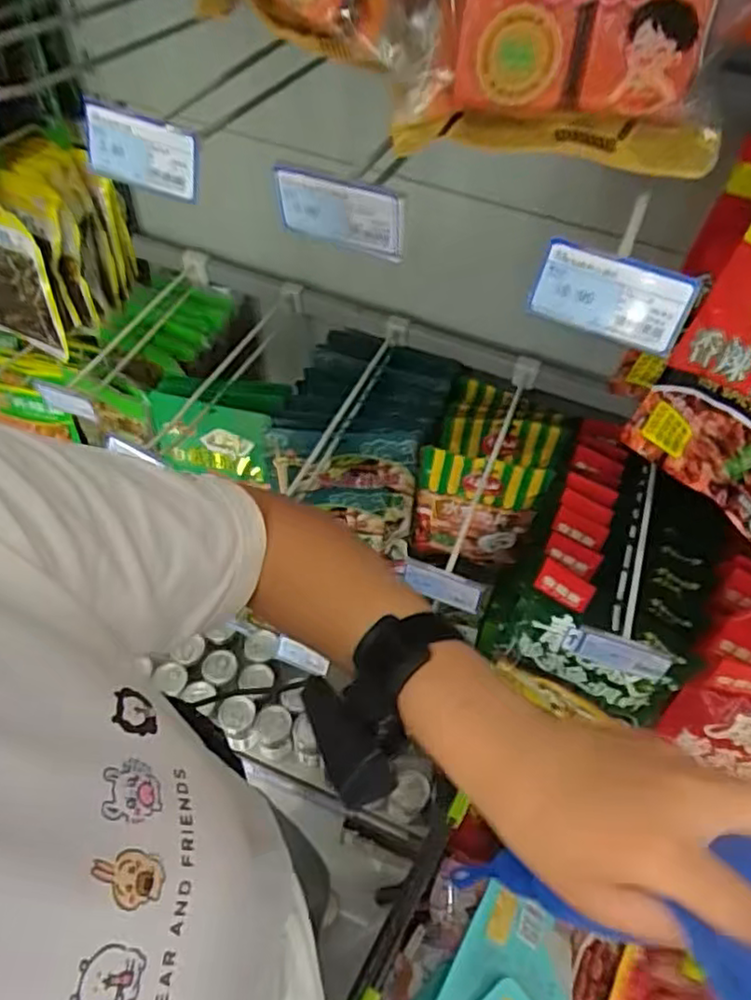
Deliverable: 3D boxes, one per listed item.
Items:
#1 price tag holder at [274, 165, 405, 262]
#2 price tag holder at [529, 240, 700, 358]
[{"bbox_3d":[-0.022,-0.172,0.398,0.083,0.046,0.010,24,56,14],"label":"price tag holder"},{"bbox_3d":[0.127,-0.110,0.358,0.081,0.042,0.008,21,33,11],"label":"price tag holder"}]

